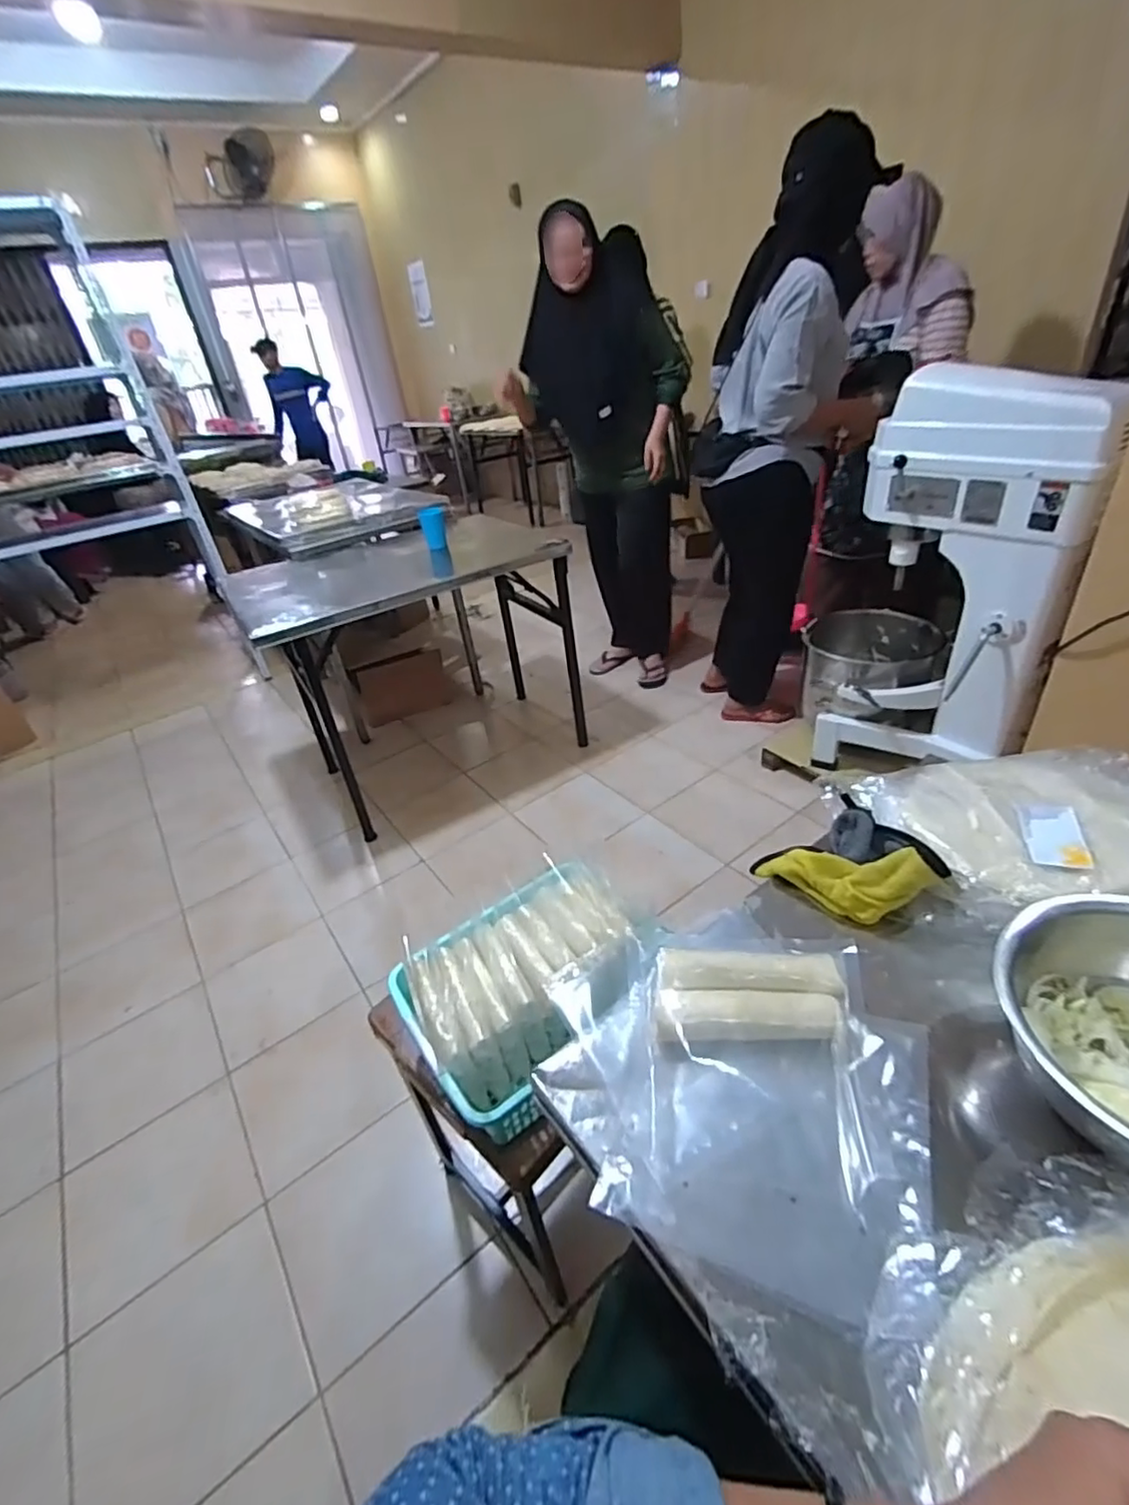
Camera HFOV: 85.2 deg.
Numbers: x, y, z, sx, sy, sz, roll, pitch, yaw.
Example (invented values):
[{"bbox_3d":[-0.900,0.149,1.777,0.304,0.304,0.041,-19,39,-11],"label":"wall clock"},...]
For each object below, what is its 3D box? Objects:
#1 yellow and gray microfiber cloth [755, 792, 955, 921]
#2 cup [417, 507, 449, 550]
[{"bbox_3d":[0.272,0.105,0.588,0.115,0.066,0.123,-17,35,-13],"label":"yellow and gray microfiber cloth"},{"bbox_3d":[-0.387,-0.671,1.831,0.074,0.111,0.090,-12,34,-5],"label":"cup"}]

